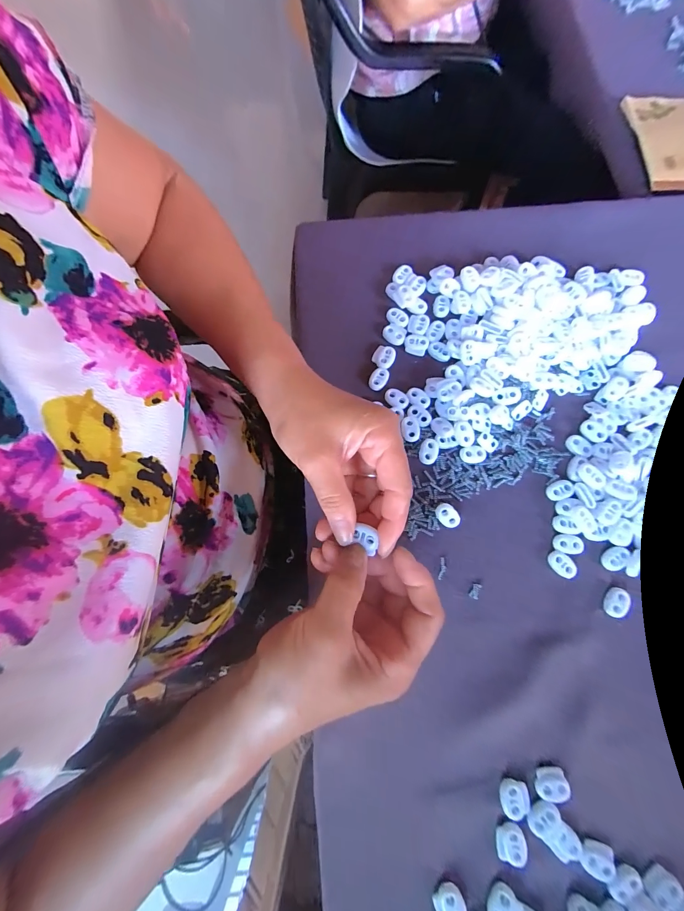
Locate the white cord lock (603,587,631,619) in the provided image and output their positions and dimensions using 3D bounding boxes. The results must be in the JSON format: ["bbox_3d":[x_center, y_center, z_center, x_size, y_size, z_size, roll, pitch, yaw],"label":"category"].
[{"bbox_3d":[0.215,0.115,0.257,0.015,0.006,0.022,21,78,7],"label":"white cord lock"}]

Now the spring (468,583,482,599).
[{"bbox_3d":[0.107,0.109,0.264,0.007,0.004,0.012,23,77,6],"label":"spring"}]

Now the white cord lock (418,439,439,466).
[{"bbox_3d":[0.075,-0.003,0.285,0.017,0.009,0.022,21,78,8],"label":"white cord lock"}]

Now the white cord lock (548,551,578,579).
[{"bbox_3d":[0.178,0.088,0.264,0.024,0.004,0.016,41,82,11],"label":"white cord lock"}]

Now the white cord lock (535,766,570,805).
[{"bbox_3d":[0.149,0.234,0.234,0.023,0.005,0.019,-7,76,1],"label":"white cord lock"}]

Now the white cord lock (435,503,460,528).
[{"bbox_3d":[0.088,0.050,0.273,0.014,0.008,0.022,-43,78,-7],"label":"white cord lock"}]

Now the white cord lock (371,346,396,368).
[{"bbox_3d":[0.039,-0.092,0.308,0.020,0.006,0.023,21,78,7],"label":"white cord lock"}]

